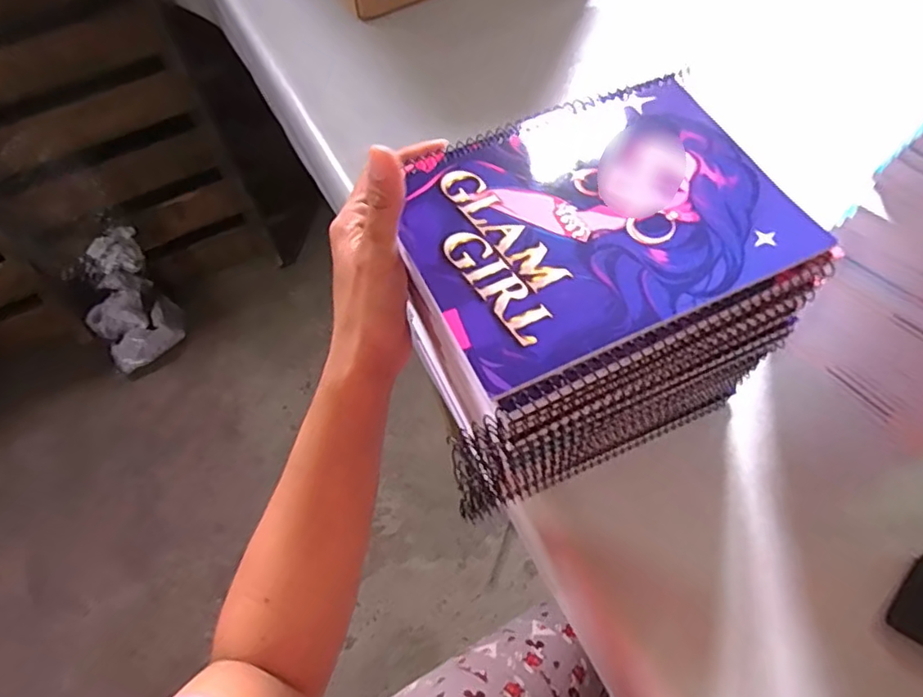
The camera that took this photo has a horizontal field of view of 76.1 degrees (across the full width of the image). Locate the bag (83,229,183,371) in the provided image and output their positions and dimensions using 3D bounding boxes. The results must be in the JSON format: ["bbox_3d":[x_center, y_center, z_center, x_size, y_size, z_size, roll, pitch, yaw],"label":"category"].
[{"bbox_3d":[-0.769,-0.109,1.349,0.167,0.102,0.317,-13,102,-4],"label":"bag"}]

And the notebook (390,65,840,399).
[{"bbox_3d":[0.071,-0.074,0.312,0.196,0.008,0.149,-24,62,-10],"label":"notebook"}]

